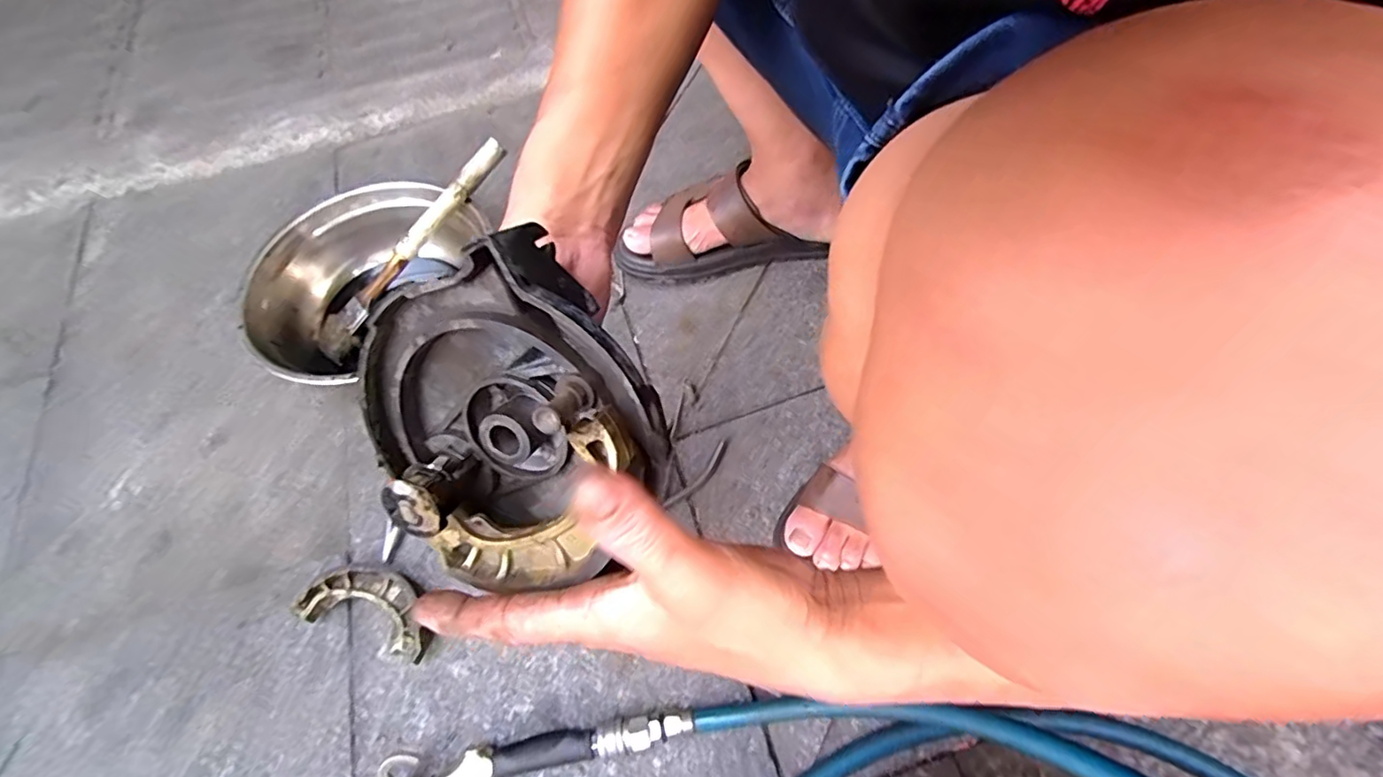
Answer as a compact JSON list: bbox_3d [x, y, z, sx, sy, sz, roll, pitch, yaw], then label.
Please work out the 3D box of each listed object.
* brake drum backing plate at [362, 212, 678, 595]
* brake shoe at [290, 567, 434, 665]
[{"bbox_3d":[-0.084,0.015,0.272,0.143,0.044,0.135,6,105,21],"label":"brake drum backing plate"},{"bbox_3d":[-0.264,0.181,0.500,0.116,0.025,0.054,15,63,11],"label":"brake shoe"}]

